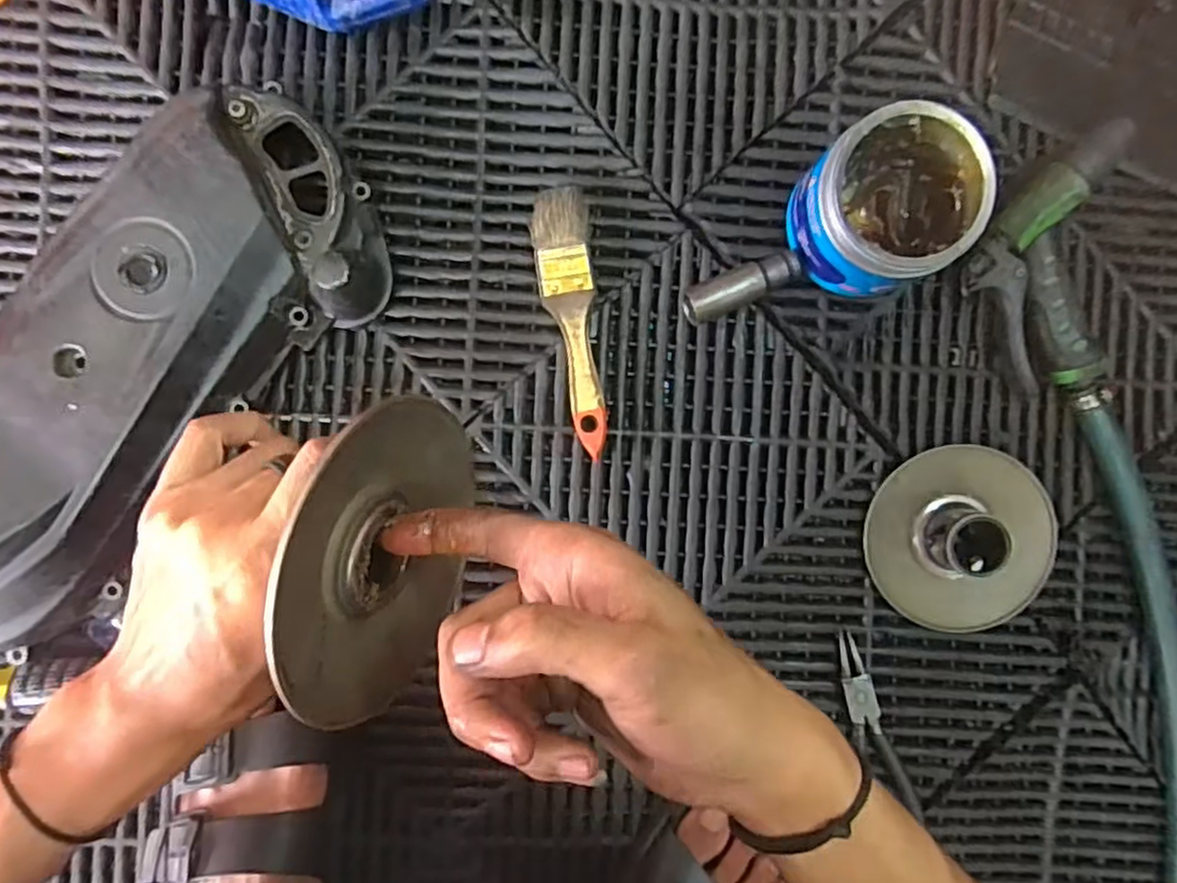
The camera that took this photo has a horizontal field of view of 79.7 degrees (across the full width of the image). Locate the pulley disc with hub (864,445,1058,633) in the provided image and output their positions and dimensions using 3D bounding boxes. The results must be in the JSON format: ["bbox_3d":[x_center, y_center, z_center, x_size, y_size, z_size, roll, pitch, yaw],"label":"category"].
[{"bbox_3d":[0.256,0.067,0.481,0.123,0.041,0.120,0,91,-3],"label":"pulley disc with hub"}]

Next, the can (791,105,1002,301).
[{"bbox_3d":[0.191,-0.150,0.452,0.105,0.086,0.097,0,91,-3],"label":"can"}]

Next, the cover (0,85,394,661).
[{"bbox_3d":[-0.285,-0.045,0.428,0.163,0.078,0.376,40,88,-3],"label":"cover"}]

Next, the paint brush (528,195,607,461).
[{"bbox_3d":[-0.012,-0.080,0.474,0.036,0.021,0.173,-5,91,-3],"label":"paint brush"}]

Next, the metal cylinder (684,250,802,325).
[{"bbox_3d":[0.102,-0.105,0.477,0.081,0.024,0.025,-24,92,-3],"label":"metal cylinder"}]

